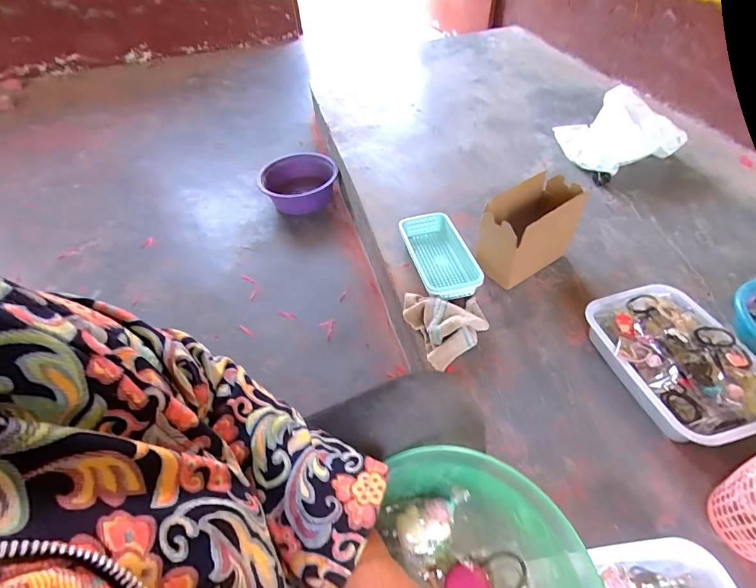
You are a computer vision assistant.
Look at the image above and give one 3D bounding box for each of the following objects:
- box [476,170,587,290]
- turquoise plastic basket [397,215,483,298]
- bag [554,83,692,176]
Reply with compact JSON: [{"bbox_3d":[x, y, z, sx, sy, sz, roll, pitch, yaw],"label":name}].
[{"bbox_3d":[0.318,-0.135,0.828,0.209,0.179,0.113,-24,54,-24],"label":"box"},{"bbox_3d":[0.146,-0.090,0.902,0.138,0.061,0.260,-8,49,-11],"label":"turquoise plastic basket"},{"bbox_3d":[0.690,-0.488,1.130,0.258,0.151,0.275,-15,50,-17],"label":"bag"}]

